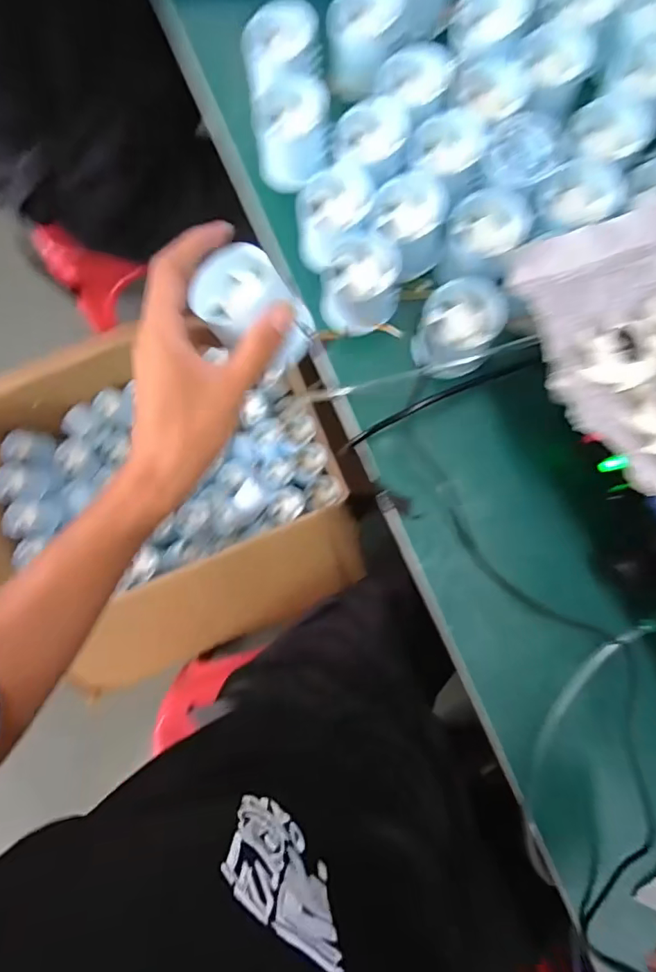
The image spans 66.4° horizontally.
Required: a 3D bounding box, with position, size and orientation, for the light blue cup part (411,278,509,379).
[{"bbox_3d":[0.097,-0.116,0.375,0.054,0.049,0.059,0,80,2],"label":"light blue cup part"}]

